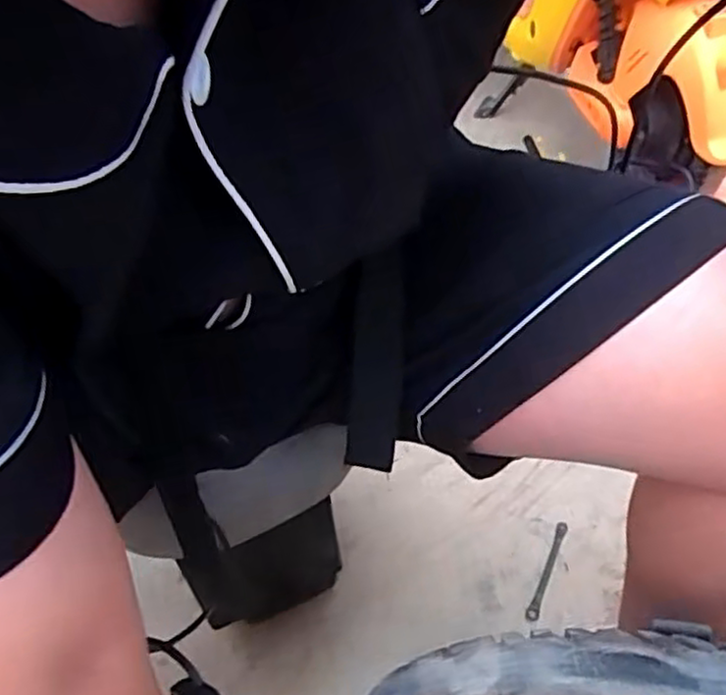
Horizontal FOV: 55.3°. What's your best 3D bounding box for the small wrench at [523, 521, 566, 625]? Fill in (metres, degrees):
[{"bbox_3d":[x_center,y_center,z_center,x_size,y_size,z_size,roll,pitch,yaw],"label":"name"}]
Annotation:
[{"bbox_3d":[0.221,0.265,0.829,0.016,0.005,0.144,18,45,20],"label":"small wrench"}]

